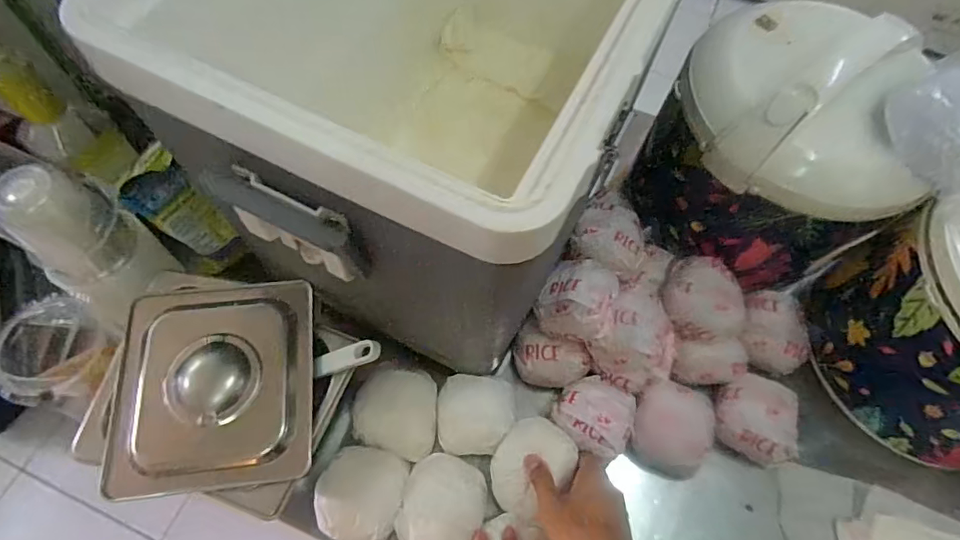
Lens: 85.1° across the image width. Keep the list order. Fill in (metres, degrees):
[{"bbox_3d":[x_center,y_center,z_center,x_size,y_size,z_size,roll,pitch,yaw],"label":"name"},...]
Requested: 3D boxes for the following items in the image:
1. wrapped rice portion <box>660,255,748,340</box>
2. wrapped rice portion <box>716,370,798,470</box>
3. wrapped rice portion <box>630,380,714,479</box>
[{"bbox_3d":[0.236,0.028,0.550,0.076,0.044,0.083,1,64,-3],"label":"wrapped rice portion"},{"bbox_3d":[0.286,0.155,0.543,0.078,0.042,0.084,12,64,3],"label":"wrapped rice portion"},{"bbox_3d":[0.202,0.166,0.543,0.076,0.040,0.085,11,64,2],"label":"wrapped rice portion"}]

